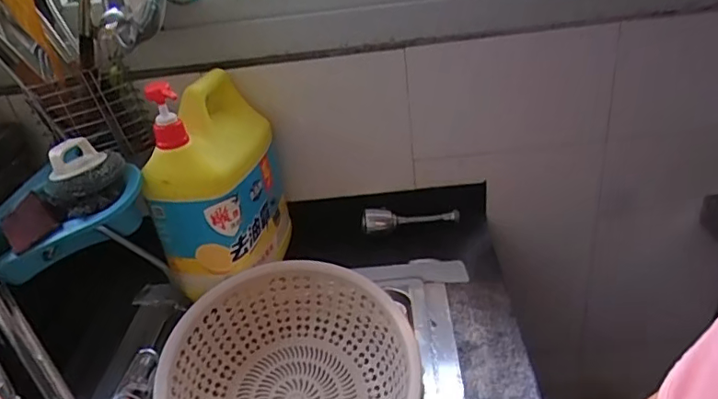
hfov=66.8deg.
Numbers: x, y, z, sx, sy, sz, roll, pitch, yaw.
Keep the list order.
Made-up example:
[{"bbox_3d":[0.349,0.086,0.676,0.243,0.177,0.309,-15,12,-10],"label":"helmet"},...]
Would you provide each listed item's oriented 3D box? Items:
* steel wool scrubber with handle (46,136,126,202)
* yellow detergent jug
[{"bbox_3d":[-0.317,-0.030,0.635,0.067,0.078,0.062,0,32,13],"label":"steel wool scrubber with handle"},{"bbox_3d":[-0.190,-0.042,0.739,0.122,0.272,0.190,-3,31,8],"label":"yellow detergent jug"}]

